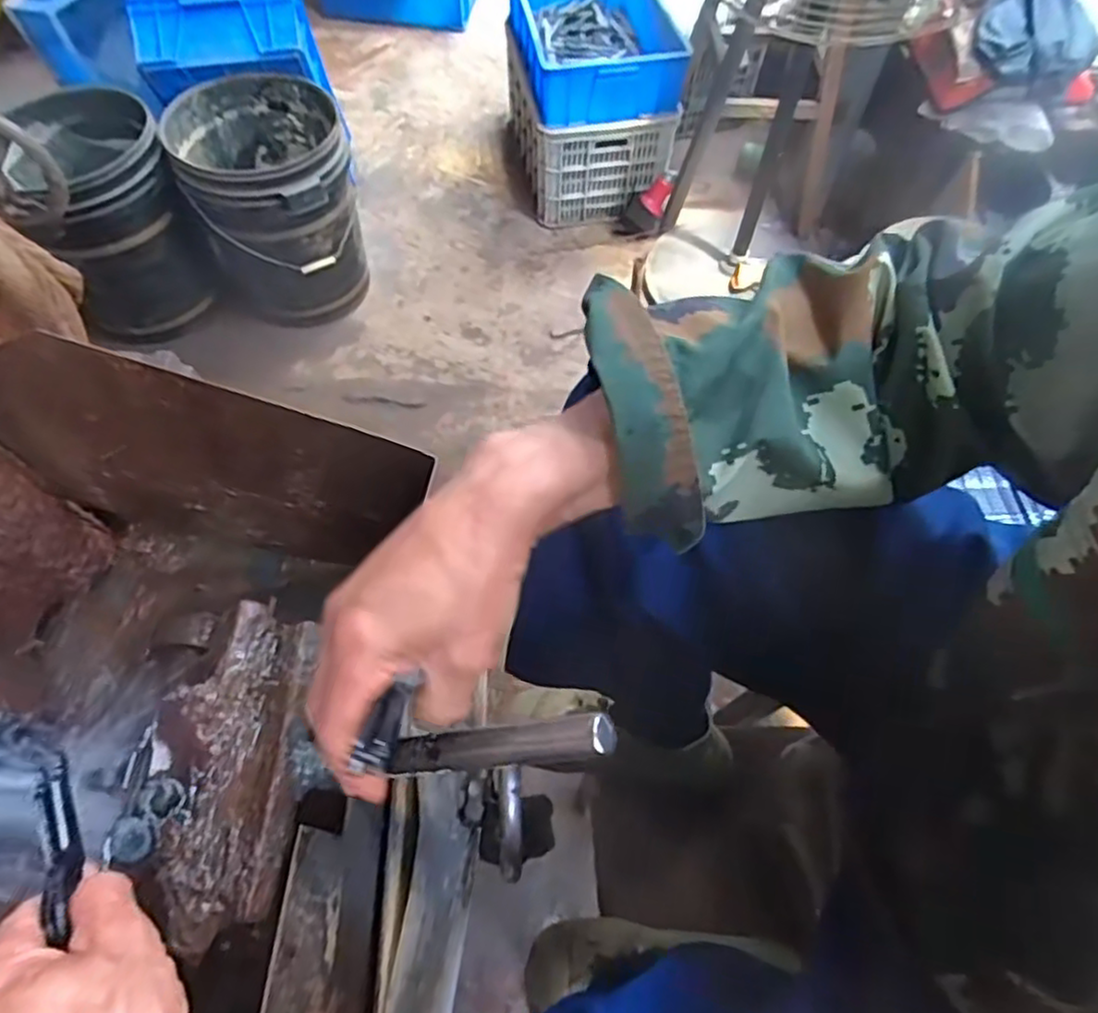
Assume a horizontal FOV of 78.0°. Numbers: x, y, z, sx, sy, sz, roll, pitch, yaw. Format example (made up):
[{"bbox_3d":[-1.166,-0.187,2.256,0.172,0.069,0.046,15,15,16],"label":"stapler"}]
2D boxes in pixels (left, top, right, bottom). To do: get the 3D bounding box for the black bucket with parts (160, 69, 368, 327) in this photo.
[{"bbox_3d":[-0.614,-0.675,1.564,0.346,0.405,0.371,-14,61,-10],"label":"black bucket with parts"}]

